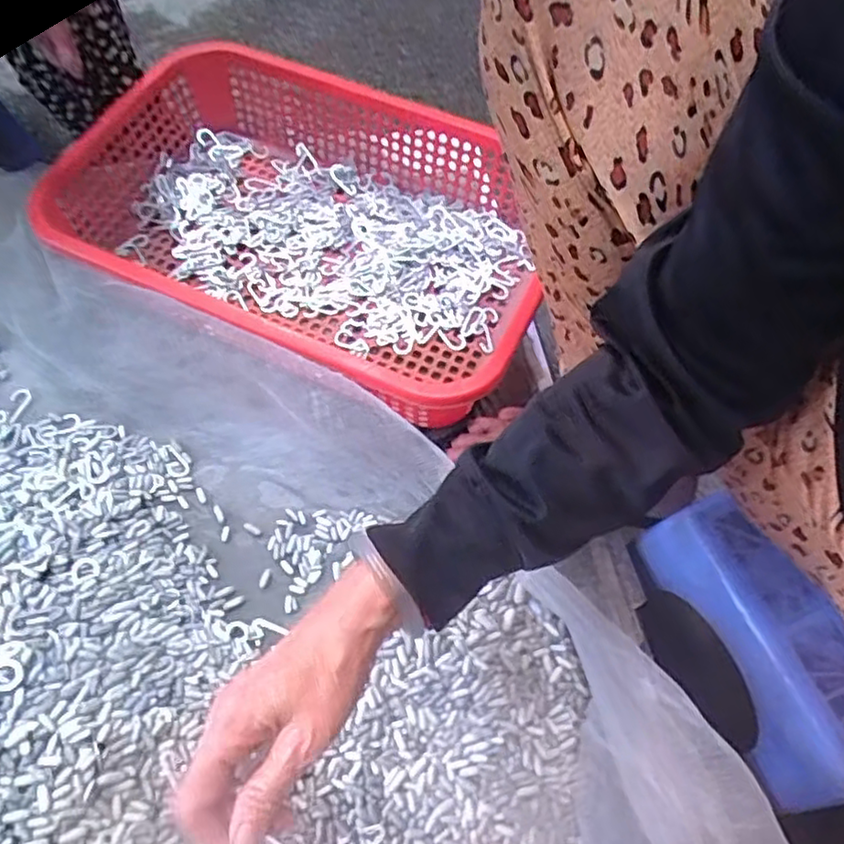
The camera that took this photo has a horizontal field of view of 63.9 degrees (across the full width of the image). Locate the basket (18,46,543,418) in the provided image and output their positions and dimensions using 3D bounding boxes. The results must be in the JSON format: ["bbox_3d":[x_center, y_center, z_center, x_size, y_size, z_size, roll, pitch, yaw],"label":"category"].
[{"bbox_3d":[-0.106,-0.189,0.662,0.462,0.109,0.306,23,64,11],"label":"basket"}]

